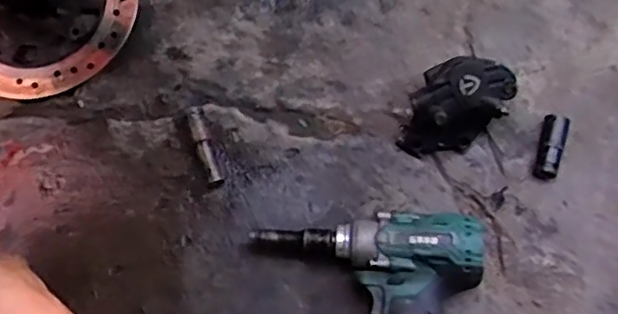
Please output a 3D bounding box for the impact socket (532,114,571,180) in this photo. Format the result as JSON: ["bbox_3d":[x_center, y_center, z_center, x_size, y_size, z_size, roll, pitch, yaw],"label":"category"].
[{"bbox_3d":[0.234,-0.010,0.621,0.022,0.027,0.062,17,77,6],"label":"impact socket"}]

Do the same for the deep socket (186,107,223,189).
[{"bbox_3d":[-0.102,-0.010,0.634,0.016,0.021,0.079,-19,76,-3],"label":"deep socket"}]

